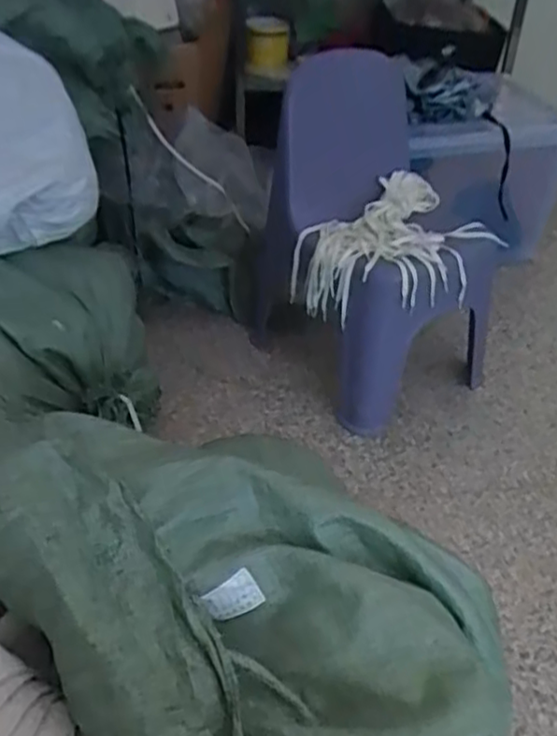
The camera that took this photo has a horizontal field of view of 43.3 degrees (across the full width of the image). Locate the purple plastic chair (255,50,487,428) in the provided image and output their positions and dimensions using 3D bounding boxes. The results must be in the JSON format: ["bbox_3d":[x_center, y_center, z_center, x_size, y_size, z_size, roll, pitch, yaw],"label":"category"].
[{"bbox_3d":[0.183,-0.246,1.336,0.334,0.623,0.372,-20,43,-26],"label":"purple plastic chair"}]

